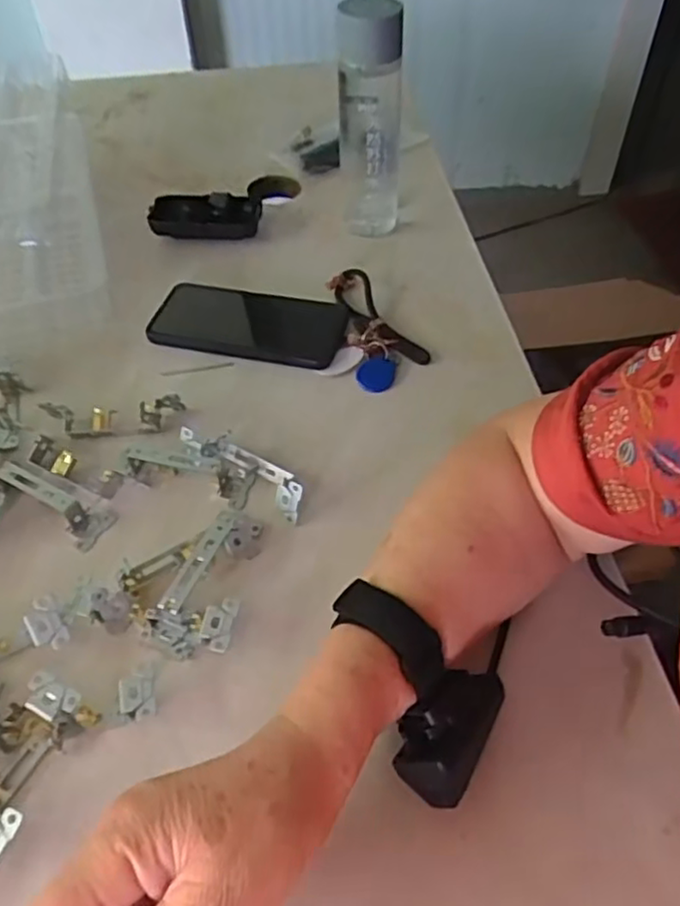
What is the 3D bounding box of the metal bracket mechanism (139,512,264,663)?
[{"bbox_3d":[-0.084,0.076,0.437,0.056,0.026,0.104,8,50,8],"label":"metal bracket mechanism"}]

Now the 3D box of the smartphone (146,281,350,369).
[{"bbox_3d":[-0.083,-0.114,0.606,0.167,0.014,0.082,11,51,10],"label":"smartphone"}]

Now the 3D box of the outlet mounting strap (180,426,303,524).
[{"bbox_3d":[-0.068,0.013,0.487,0.102,0.030,0.038,26,55,21],"label":"outlet mounting strap"}]

